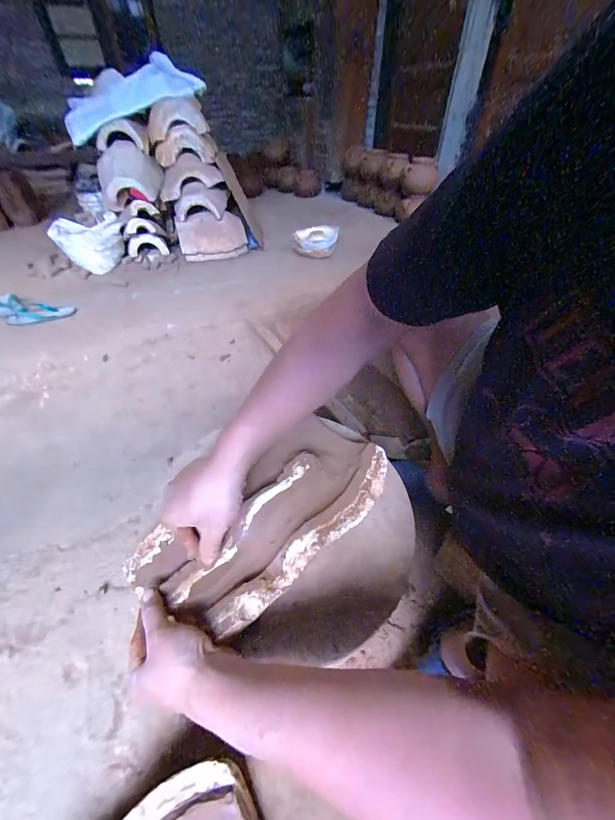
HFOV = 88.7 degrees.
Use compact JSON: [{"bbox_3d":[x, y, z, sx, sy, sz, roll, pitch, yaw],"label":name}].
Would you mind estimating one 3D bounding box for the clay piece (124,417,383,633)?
[{"bbox_3d":[-0.043,0.138,0.432,0.176,0.035,0.343,37,56,28],"label":"clay piece"}]

